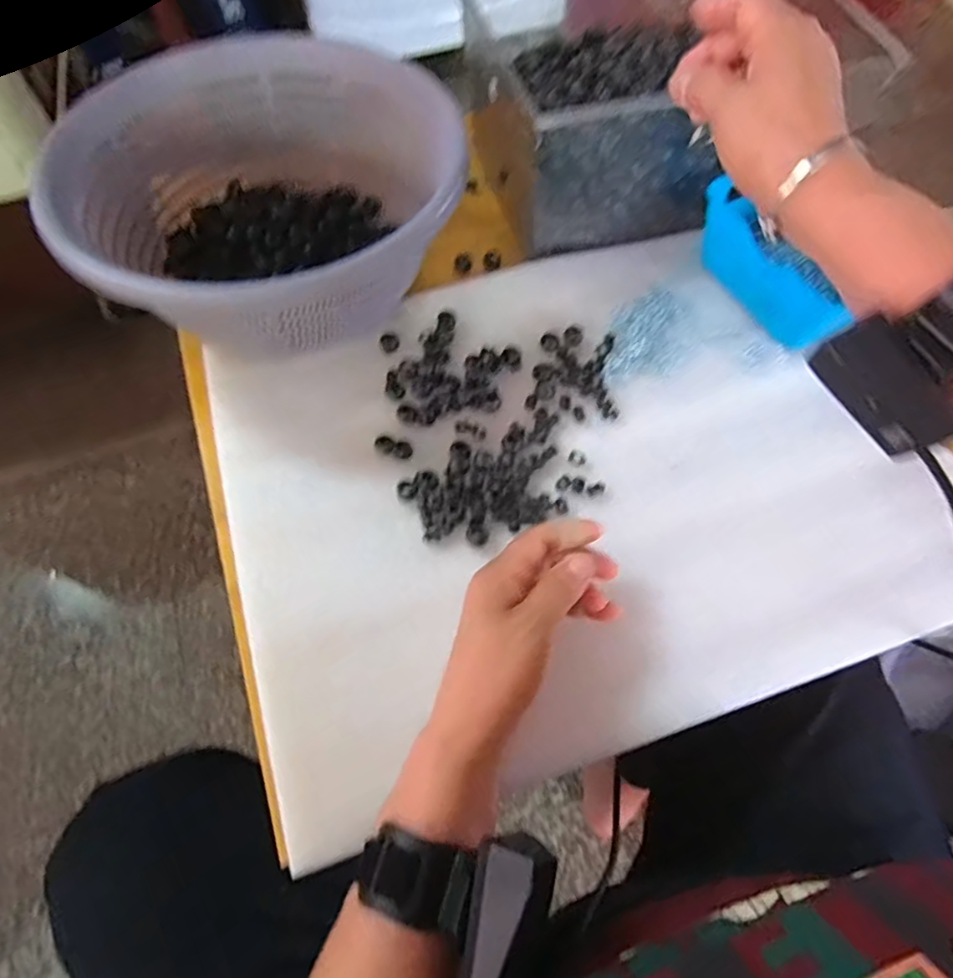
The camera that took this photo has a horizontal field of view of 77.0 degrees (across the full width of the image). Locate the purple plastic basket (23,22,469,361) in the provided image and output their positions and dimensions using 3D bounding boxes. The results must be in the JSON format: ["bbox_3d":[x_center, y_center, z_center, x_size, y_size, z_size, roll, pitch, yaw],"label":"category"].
[{"bbox_3d":[-0.163,-0.228,0.467,0.284,0.111,0.235,-36,70,-17],"label":"purple plastic basket"}]

